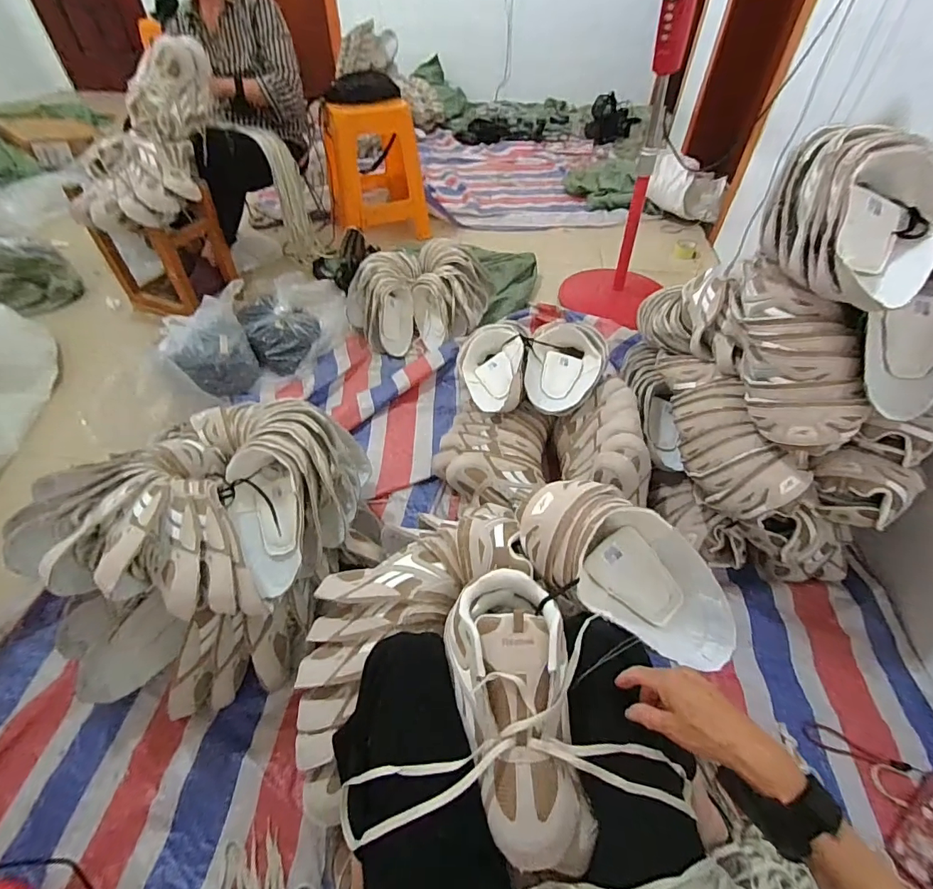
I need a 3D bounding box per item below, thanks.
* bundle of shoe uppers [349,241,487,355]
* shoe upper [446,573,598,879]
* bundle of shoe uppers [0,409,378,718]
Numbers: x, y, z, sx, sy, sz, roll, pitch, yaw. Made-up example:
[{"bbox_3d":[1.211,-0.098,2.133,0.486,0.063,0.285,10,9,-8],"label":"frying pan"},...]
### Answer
[{"bbox_3d":[-0.134,-0.502,1.473,0.373,0.188,0.480,30,55,23],"label":"bundle of shoe uppers"},{"bbox_3d":[0.056,0.268,0.466,0.128,0.072,0.262,-7,62,-7],"label":"shoe upper"},{"bbox_3d":[-0.447,0.161,0.833,0.451,0.283,0.564,20,51,16],"label":"bundle of shoe uppers"}]

